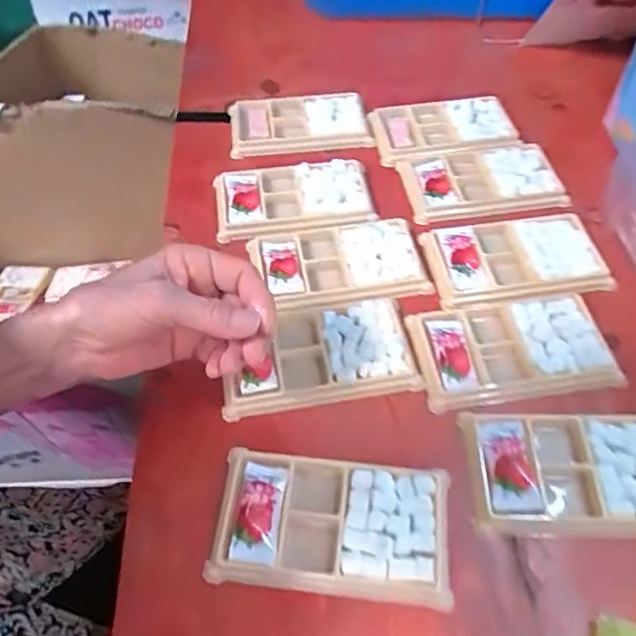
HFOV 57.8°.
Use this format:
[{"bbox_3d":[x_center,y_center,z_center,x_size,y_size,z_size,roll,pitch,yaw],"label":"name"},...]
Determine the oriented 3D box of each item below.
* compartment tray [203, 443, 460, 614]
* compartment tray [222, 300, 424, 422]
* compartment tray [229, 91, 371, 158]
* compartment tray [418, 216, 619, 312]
[{"bbox_3d":[0.008,0.121,0.340,0.135,0.011,0.075,5,55,4],"label":"compartment tray"},{"bbox_3d":[-0.001,0.026,0.415,0.132,0.020,0.078,-8,55,-5],"label":"compartment tray"},{"bbox_3d":[-0.020,-0.189,0.567,0.135,0.022,0.076,-1,54,0],"label":"compartment tray"},{"bbox_3d":[0.155,-0.044,0.458,0.131,0.018,0.081,-7,55,-4],"label":"compartment tray"}]

